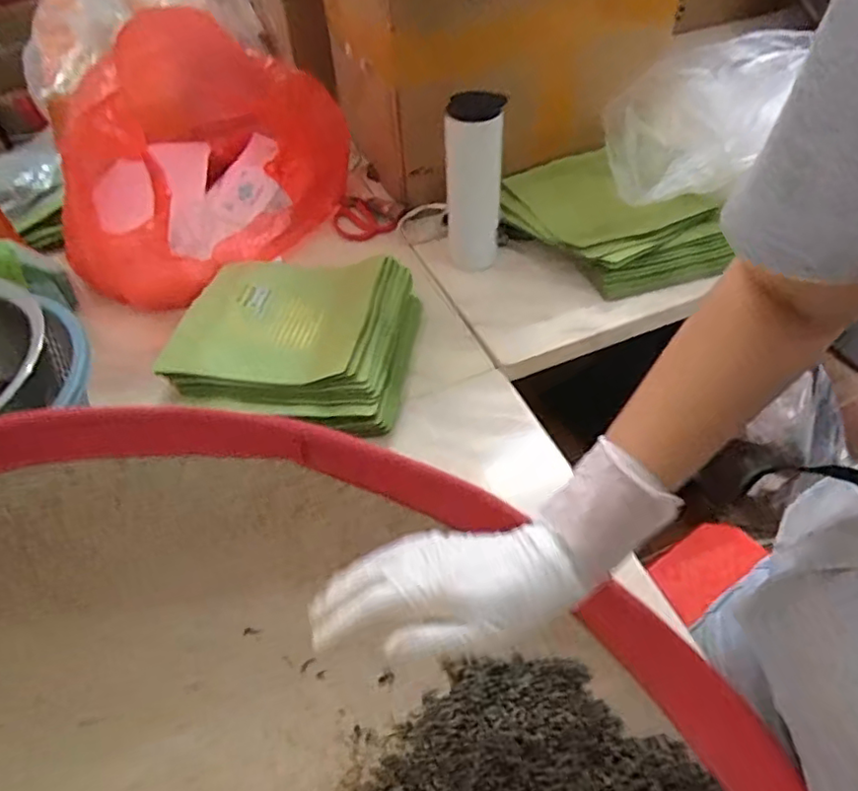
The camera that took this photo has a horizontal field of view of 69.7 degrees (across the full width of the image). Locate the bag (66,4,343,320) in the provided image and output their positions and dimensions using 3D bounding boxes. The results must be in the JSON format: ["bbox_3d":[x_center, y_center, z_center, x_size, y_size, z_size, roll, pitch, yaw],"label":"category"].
[{"bbox_3d":[-0.323,-0.353,0.849,0.328,0.265,0.491,4,48,7],"label":"bag"}]

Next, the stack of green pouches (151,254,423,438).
[{"bbox_3d":[-0.150,-0.075,0.736,0.262,0.066,0.273,4,50,8],"label":"stack of green pouches"}]

